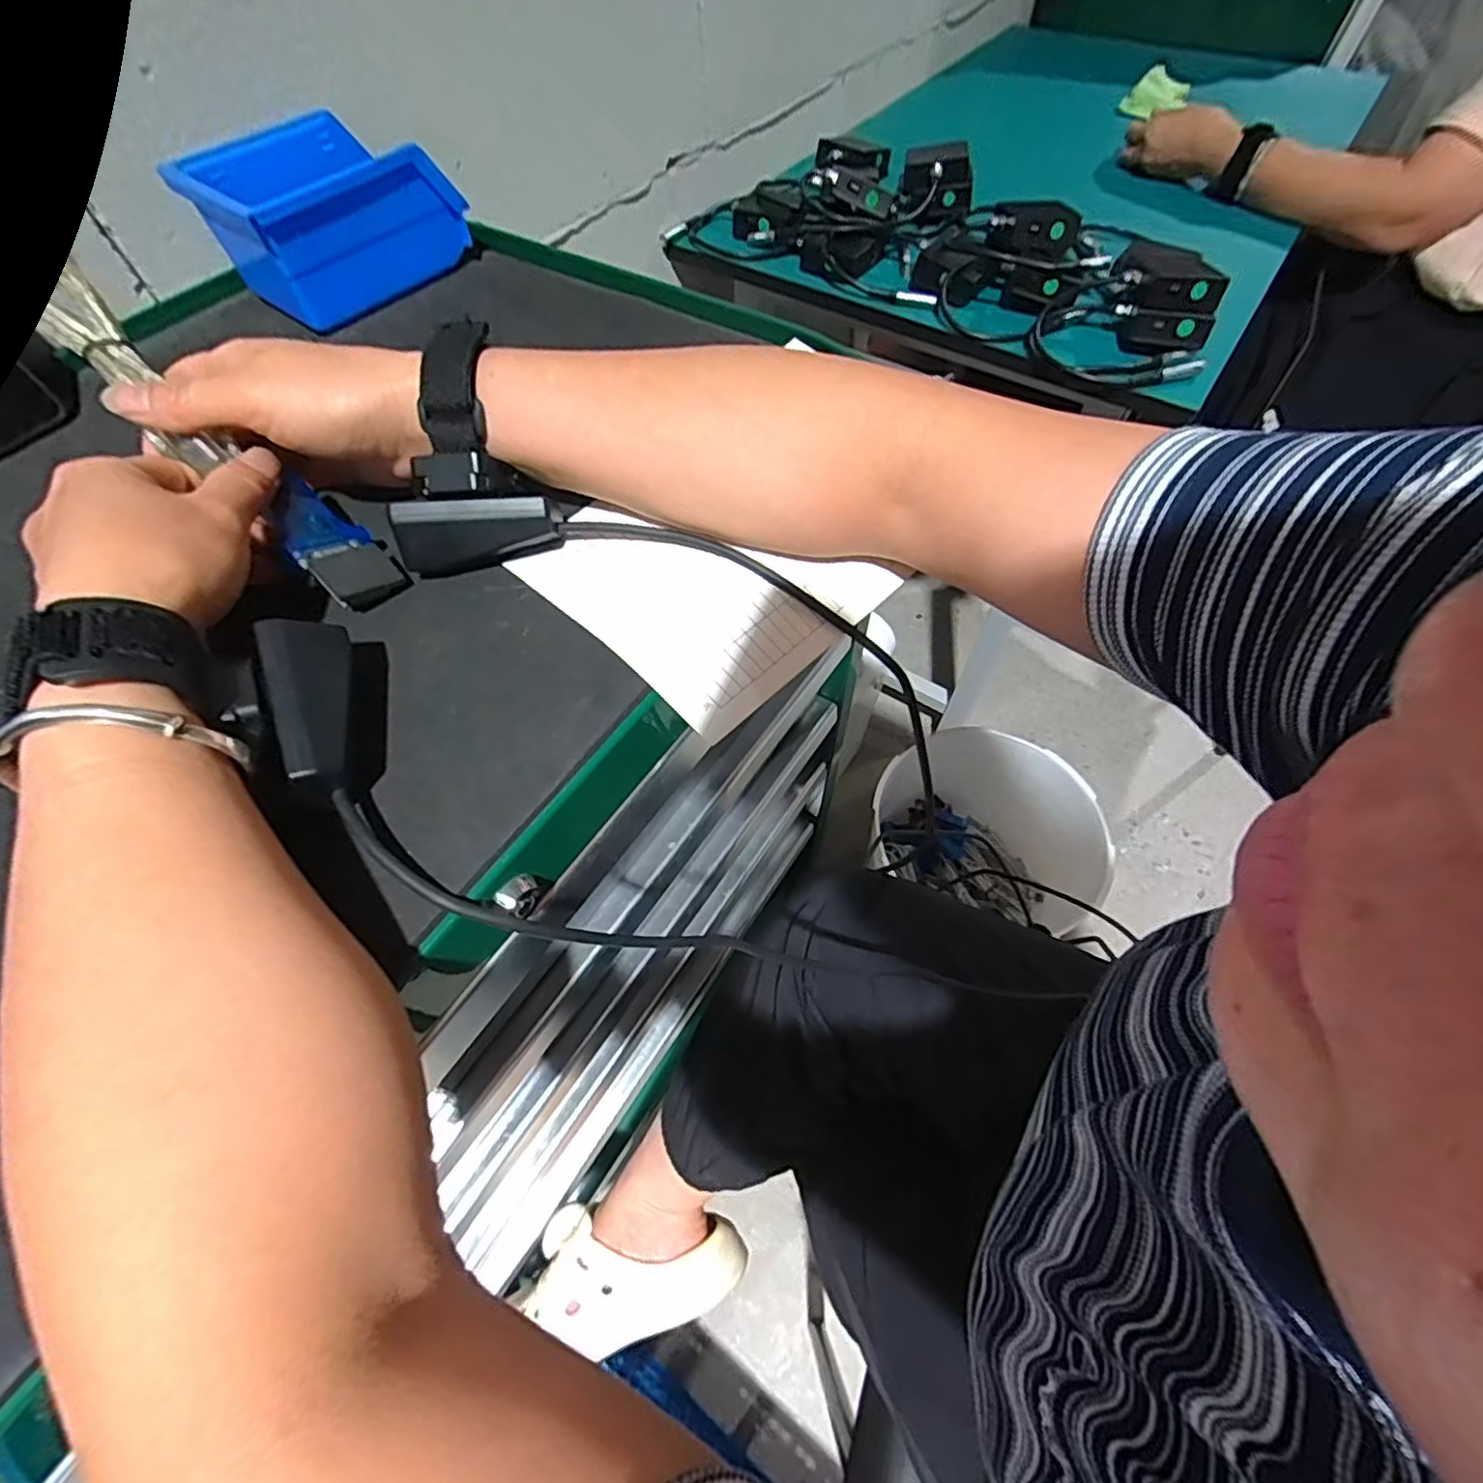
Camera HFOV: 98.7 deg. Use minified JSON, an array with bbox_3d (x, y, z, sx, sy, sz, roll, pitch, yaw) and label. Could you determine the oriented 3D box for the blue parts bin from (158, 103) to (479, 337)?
[{"bbox_3d":[-0.277,-0.353,0.429,0.112,0.067,0.129,36,67,20],"label":"blue parts bin"}]

